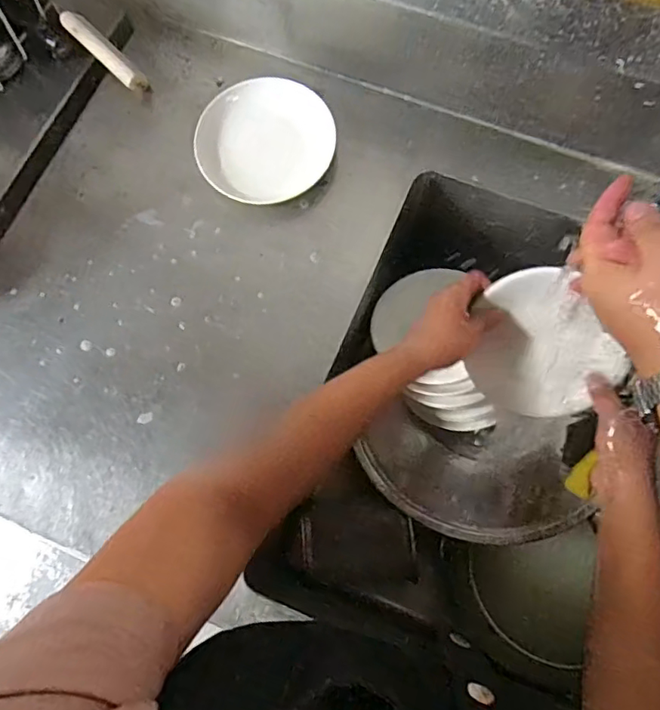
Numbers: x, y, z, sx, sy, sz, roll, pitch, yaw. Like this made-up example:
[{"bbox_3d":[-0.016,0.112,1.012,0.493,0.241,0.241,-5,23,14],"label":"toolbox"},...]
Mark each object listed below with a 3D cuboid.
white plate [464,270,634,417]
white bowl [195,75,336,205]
[{"bbox_3d":[0.189,-0.003,0.509,0.138,0.033,0.126,43,119,-14],"label":"white plate"},{"bbox_3d":[-0.068,-0.229,0.581,0.138,0.028,0.135,-1,73,2],"label":"white bowl"}]

